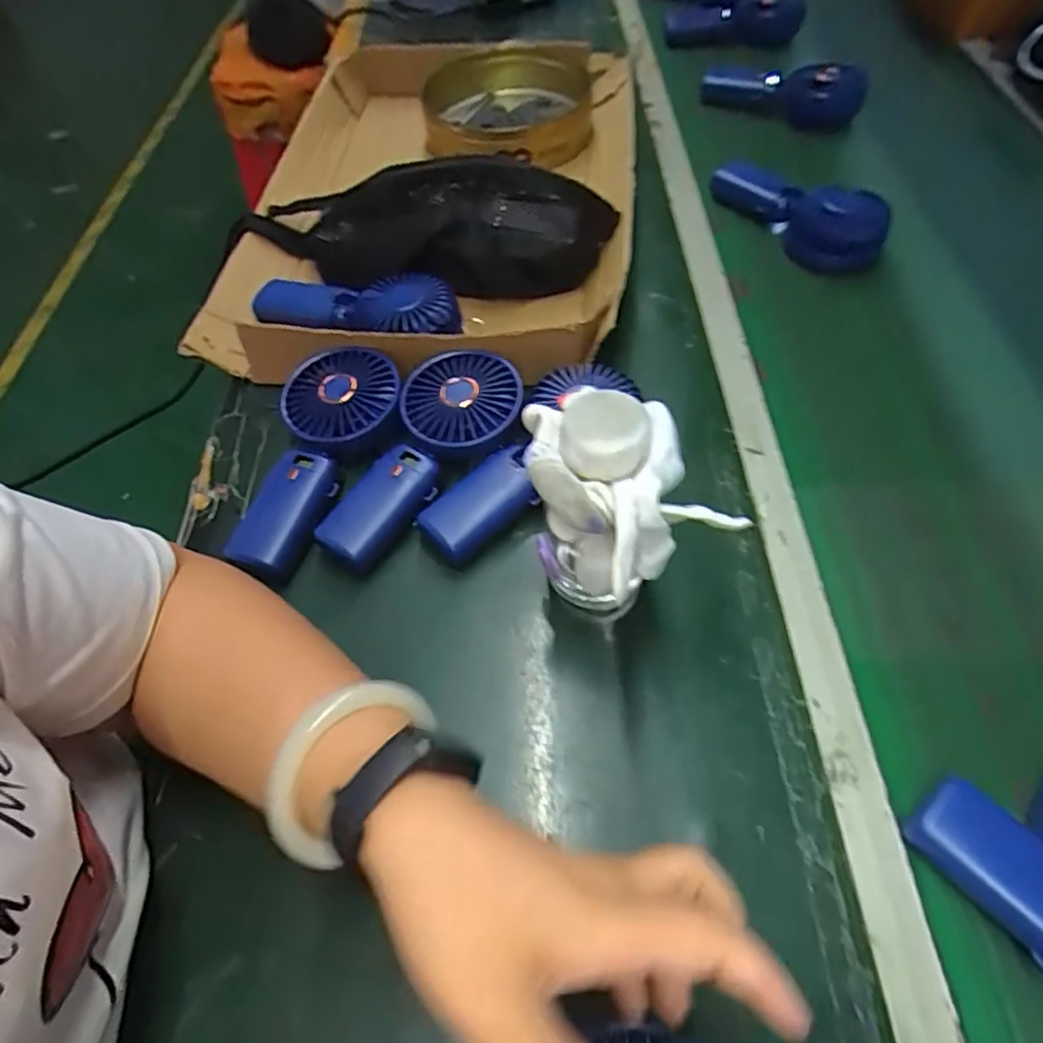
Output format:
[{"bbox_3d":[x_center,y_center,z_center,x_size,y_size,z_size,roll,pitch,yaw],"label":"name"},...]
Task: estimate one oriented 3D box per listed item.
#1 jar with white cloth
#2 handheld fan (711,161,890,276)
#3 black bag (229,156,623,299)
[{"bbox_3d":[0.045,0.004,0.350,0.081,0.143,0.108,-34,60,-18],"label":"jar with white cloth"},{"bbox_3d":[0.280,-0.311,0.639,0.091,0.049,0.181,-26,60,-16],"label":"handheld fan"},{"bbox_3d":[-0.098,-0.260,0.567,0.349,0.097,0.098,5,56,7],"label":"black bag"}]

